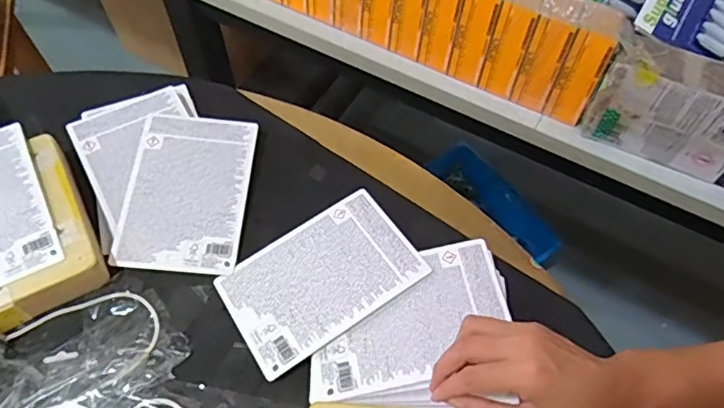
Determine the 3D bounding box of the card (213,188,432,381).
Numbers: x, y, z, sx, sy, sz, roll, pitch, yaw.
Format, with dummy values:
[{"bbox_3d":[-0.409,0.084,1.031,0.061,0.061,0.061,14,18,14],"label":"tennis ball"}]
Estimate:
[{"bbox_3d":[-0.038,0.066,0.515,0.168,0.004,0.114,-33,57,-12],"label":"card"}]

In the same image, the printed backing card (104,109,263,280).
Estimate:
[{"bbox_3d":[-0.172,-0.015,0.561,0.116,0.004,0.168,5,65,-3],"label":"printed backing card"}]

